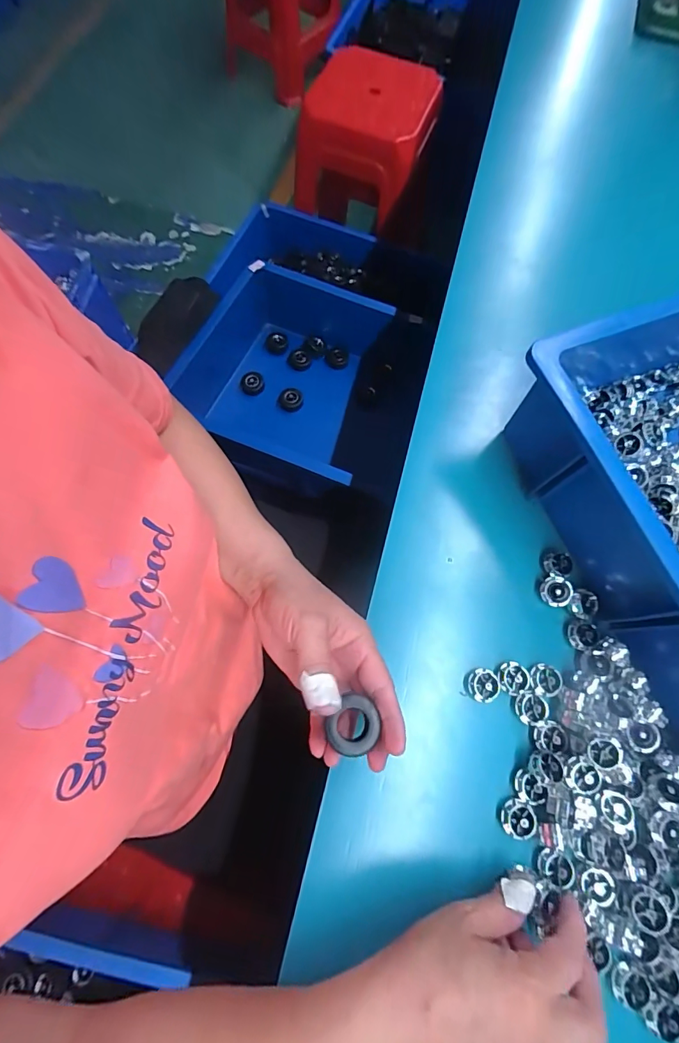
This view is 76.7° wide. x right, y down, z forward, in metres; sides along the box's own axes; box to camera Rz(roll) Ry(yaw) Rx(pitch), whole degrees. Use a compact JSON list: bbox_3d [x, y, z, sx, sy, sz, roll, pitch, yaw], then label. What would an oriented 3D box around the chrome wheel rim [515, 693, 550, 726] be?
[{"bbox_3d":[0.154,0.150,0.342,0.023,0.009,0.023,0,71,-1],"label":"chrome wheel rim"}]

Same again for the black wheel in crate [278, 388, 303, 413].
[{"bbox_3d":[-0.079,-0.198,0.696,0.039,0.018,0.036,0,71,-1],"label":"black wheel in crate"}]

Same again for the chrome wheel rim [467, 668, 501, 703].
[{"bbox_3d":[0.116,0.133,0.348,0.025,0.008,0.025,0,71,-1],"label":"chrome wheel rim"}]

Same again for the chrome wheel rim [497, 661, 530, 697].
[{"bbox_3d":[0.142,0.128,0.350,0.024,0.006,0.024,0,71,-1],"label":"chrome wheel rim"}]

